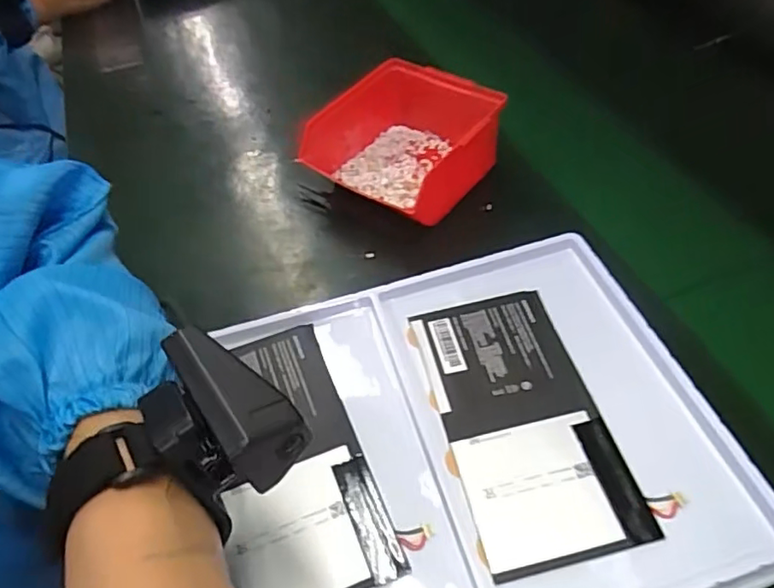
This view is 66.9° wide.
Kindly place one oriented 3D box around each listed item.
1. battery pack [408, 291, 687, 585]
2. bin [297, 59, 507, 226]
[{"bbox_3d":[0.080,0.070,0.353,0.098,0.008,0.171,-13,50,-7],"label":"battery pack"},{"bbox_3d":[0.016,-0.126,0.494,0.138,0.068,0.131,24,56,25],"label":"bin"}]

